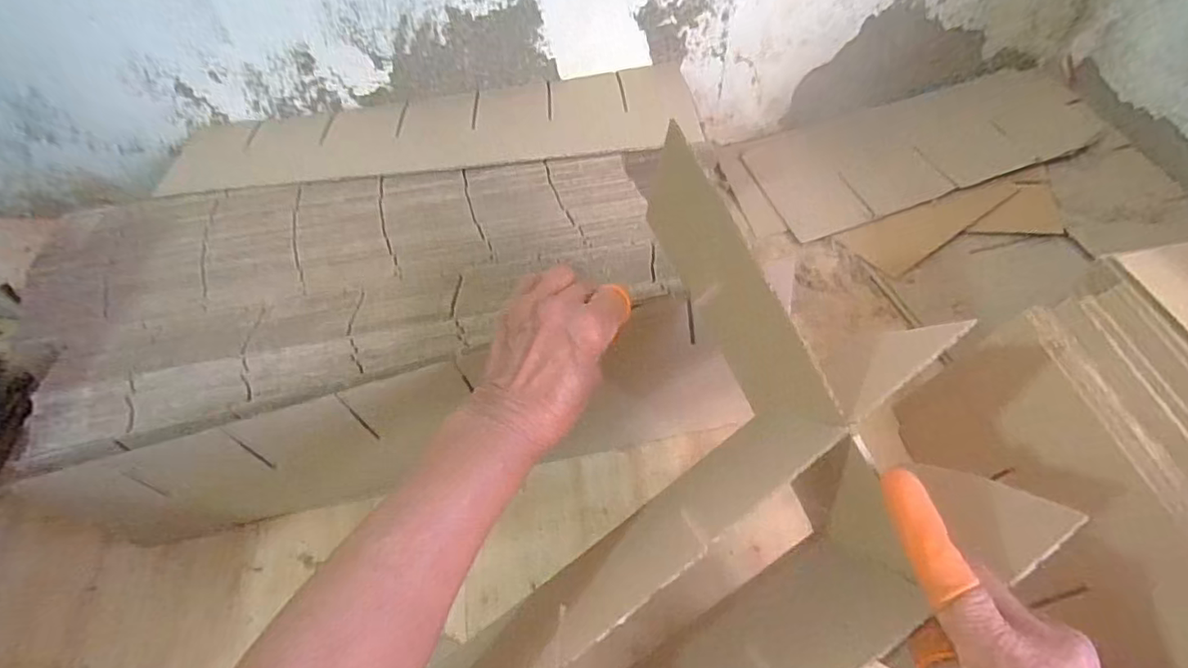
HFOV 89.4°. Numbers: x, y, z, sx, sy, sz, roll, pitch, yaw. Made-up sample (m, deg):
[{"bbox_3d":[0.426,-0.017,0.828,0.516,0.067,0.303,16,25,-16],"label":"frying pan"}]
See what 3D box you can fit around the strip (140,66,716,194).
[{"bbox_3d":[-0.166,-0.214,0.632,0.532,0.011,0.148,-8,51,-1],"label":"strip"}]

